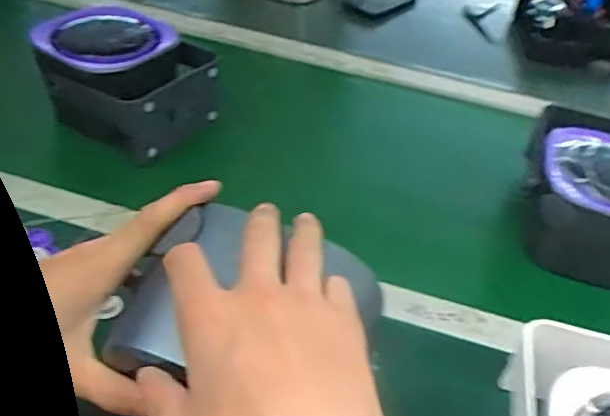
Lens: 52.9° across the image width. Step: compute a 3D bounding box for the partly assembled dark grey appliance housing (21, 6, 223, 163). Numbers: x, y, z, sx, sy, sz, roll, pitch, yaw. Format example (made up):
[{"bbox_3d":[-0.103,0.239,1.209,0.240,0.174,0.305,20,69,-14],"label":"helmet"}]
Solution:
[{"bbox_3d":[-0.221,-0.149,0.748,0.211,0.114,0.141,25,43,19],"label":"partly assembled dark grey appliance housing"}]

